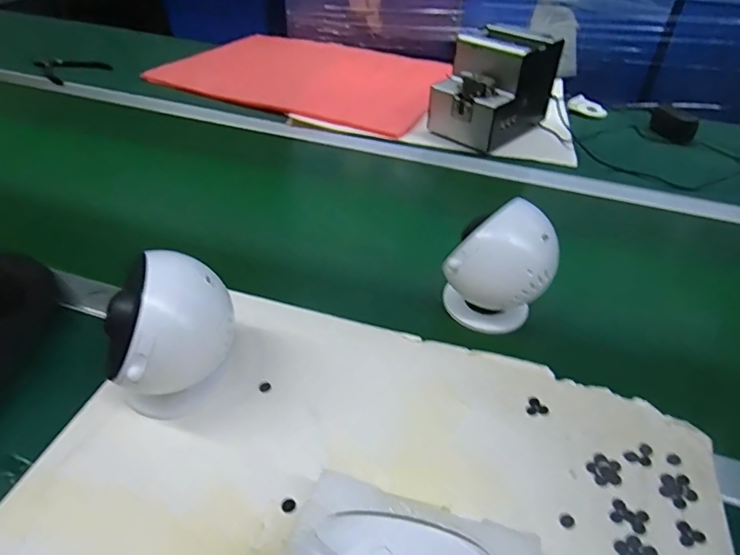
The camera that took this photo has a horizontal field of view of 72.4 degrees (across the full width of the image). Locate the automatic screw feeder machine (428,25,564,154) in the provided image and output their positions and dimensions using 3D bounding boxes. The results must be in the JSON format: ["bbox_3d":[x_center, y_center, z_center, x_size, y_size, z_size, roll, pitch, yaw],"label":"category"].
[{"bbox_3d":[0.212,-0.319,0.844,0.121,0.151,0.192,34,48,31],"label":"automatic screw feeder machine"}]

